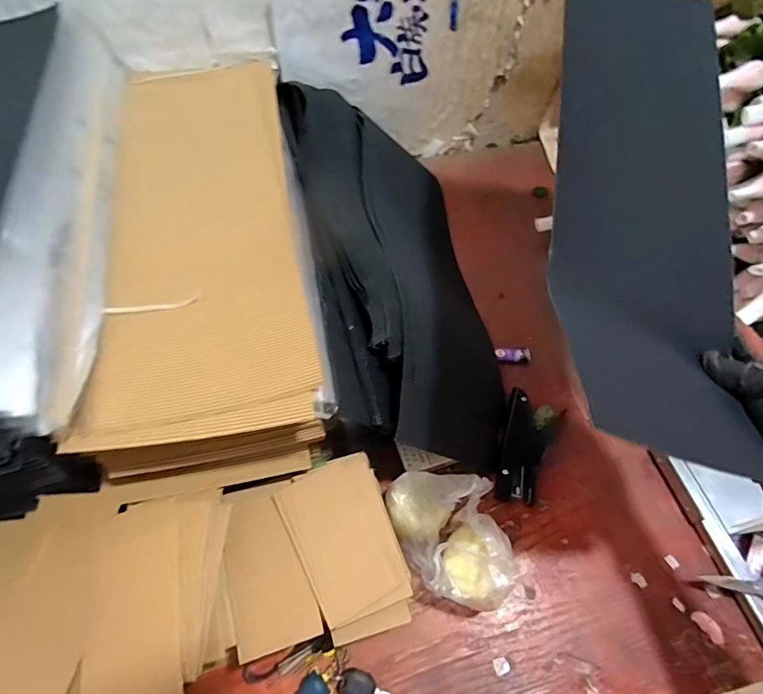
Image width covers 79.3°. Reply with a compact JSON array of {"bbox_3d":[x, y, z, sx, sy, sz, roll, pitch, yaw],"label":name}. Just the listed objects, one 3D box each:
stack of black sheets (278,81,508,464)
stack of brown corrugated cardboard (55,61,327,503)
[{"bbox_3d":[0.032,-0.132,0.653,0.296,0.058,0.567,13,53,-36],"label":"stack of black sheets"},{"bbox_3d":[-0.215,-0.143,0.593,0.225,0.126,0.616,-9,60,-6],"label":"stack of brown corrugated cardboard"}]

